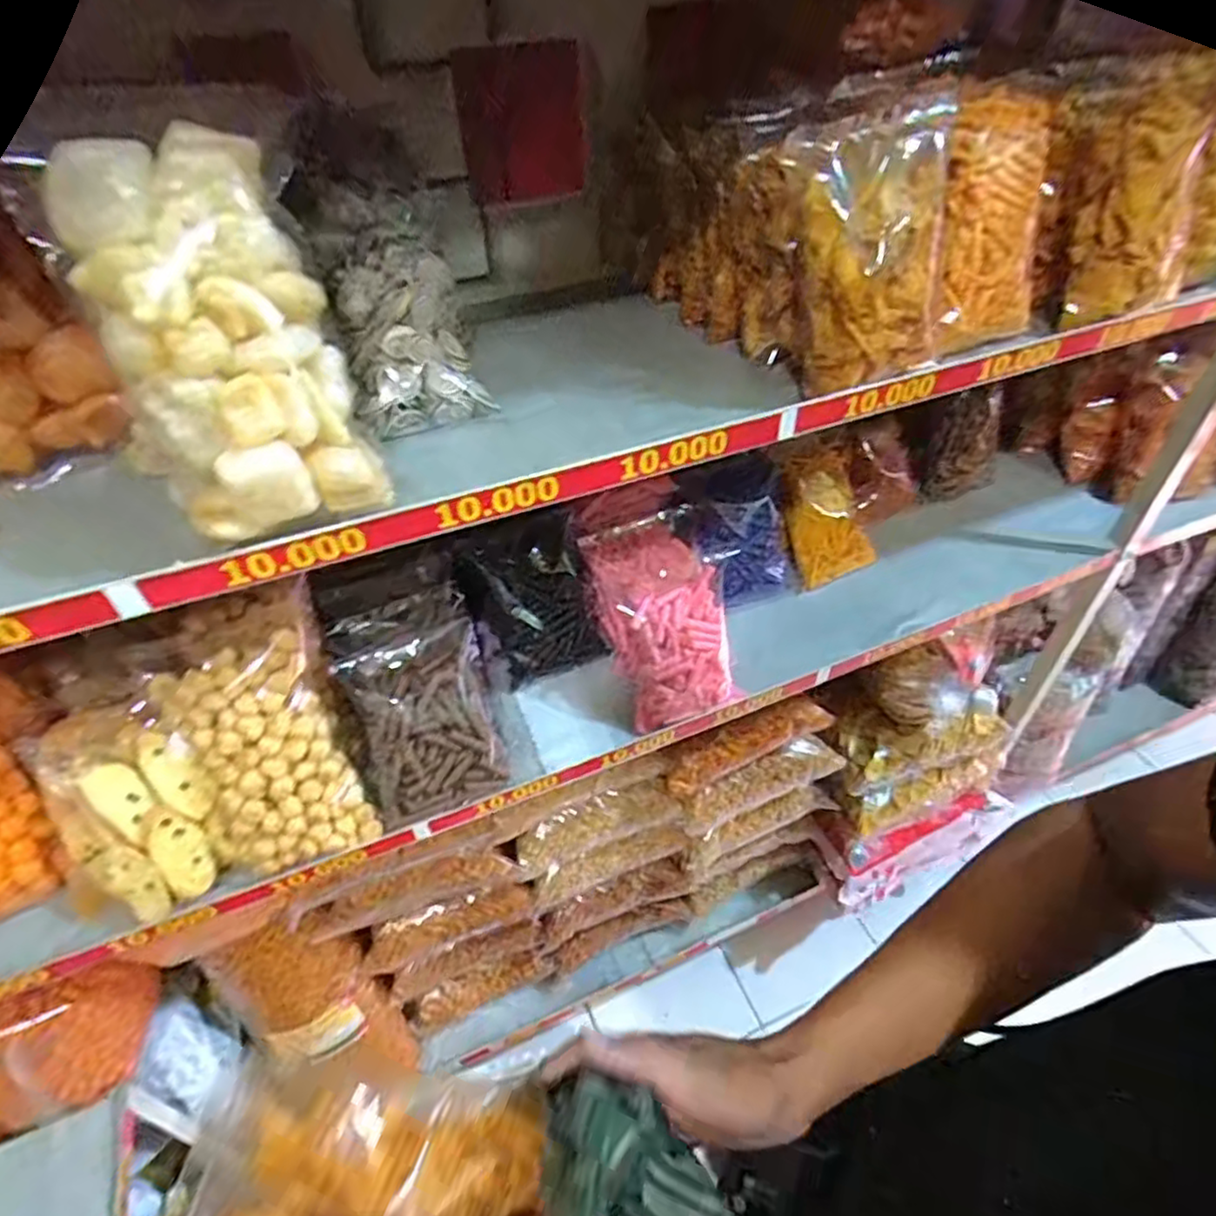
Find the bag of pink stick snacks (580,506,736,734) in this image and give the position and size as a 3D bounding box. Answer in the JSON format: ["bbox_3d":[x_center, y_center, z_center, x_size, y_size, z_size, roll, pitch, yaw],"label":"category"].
[{"bbox_3d":[0.054,0.005,0.797,0.123,0.131,0.210,-12,45,-9],"label":"bag of pink stick snacks"}]

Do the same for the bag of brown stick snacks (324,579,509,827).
[{"bbox_3d":[-0.197,0.092,0.711,0.145,0.124,0.184,-18,46,-15],"label":"bag of brown stick snacks"}]

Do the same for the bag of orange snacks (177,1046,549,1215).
[{"bbox_3d":[-0.121,0.275,0.353,0.172,0.042,0.080,1,43,-9],"label":"bag of orange snacks"}]

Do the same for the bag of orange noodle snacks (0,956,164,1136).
[{"bbox_3d":[-0.582,0.466,0.740,0.176,0.177,0.063,-28,49,-24],"label":"bag of orange noodle snacks"}]

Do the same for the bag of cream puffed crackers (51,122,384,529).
[{"bbox_3d":[-0.233,-0.153,0.418,0.128,0.221,0.080,-27,26,-24],"label":"bag of cream puffed crackers"}]

